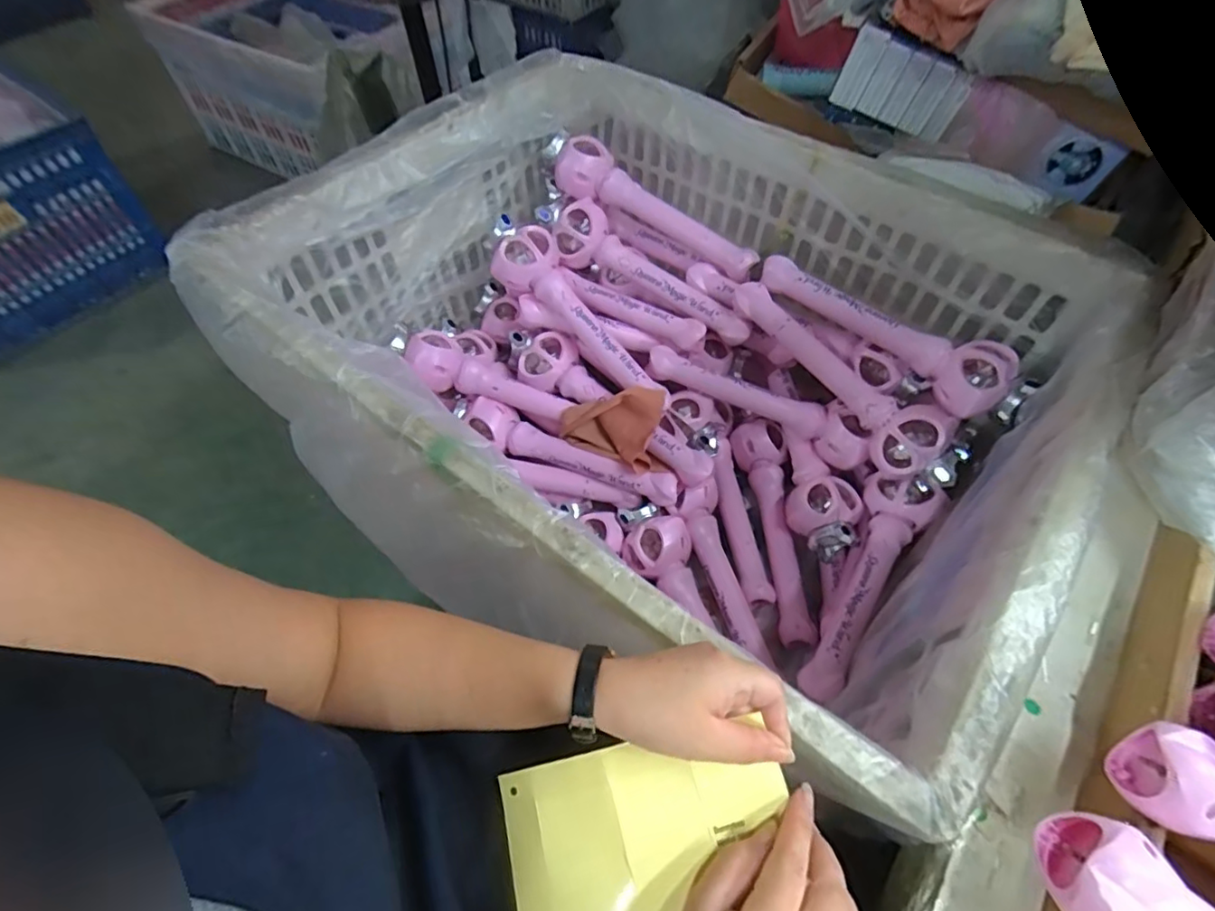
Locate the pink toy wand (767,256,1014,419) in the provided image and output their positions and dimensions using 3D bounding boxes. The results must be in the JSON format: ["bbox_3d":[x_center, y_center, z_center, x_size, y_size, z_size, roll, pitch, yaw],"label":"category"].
[{"bbox_3d":[0.355,-0.168,0.751,0.076,0.069,0.334,-38,64,-22],"label":"pink toy wand"}]

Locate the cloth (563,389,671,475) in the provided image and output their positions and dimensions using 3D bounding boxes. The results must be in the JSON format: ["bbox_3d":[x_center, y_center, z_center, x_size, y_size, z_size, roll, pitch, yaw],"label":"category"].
[{"bbox_3d":[0.007,-0.032,0.809,0.146,0.032,0.112,-3,90,20],"label":"cloth"}]

